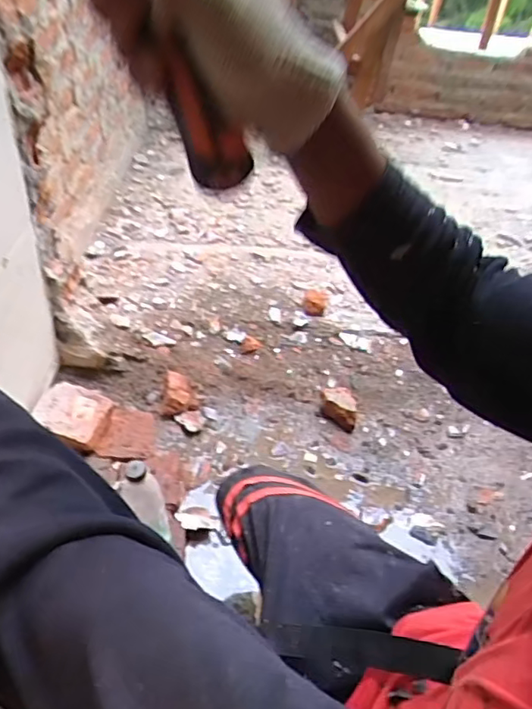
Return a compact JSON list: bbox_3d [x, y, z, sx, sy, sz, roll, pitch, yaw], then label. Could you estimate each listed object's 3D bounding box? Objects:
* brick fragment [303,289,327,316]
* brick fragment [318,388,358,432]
[{"bbox_3d":[0.123,-0.131,1.391,0.056,0.026,0.110,10,40,3],"label":"brick fragment"},{"bbox_3d":[0.152,0.109,1.158,0.095,0.054,0.057,26,44,21],"label":"brick fragment"}]

